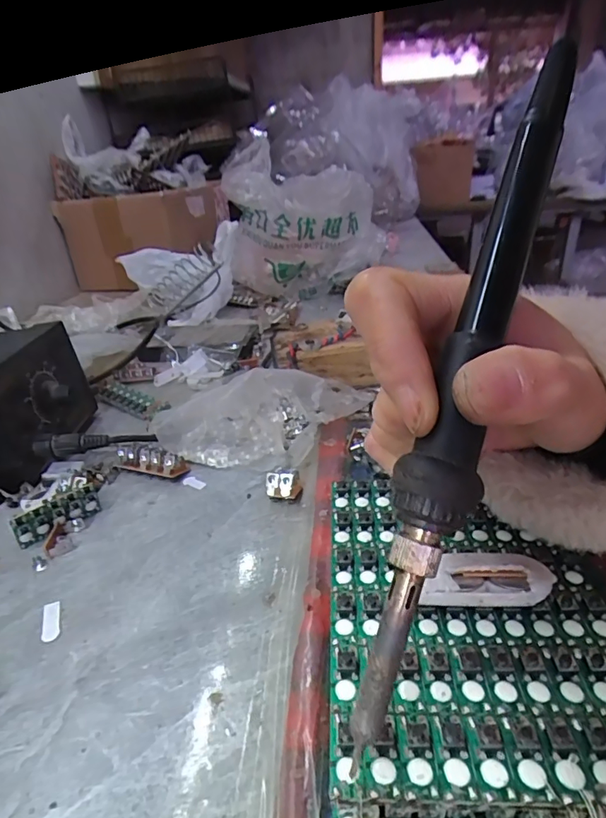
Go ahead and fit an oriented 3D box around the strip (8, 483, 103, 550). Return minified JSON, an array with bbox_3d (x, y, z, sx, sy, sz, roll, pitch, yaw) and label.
[{"bbox_3d":[-0.143,0.062,0.288,0.046,0.023,0.008,-24,34,-32],"label":"strip"}]

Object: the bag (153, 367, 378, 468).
[{"bbox_3d":[-0.032,0.001,0.355,0.153,0.051,0.072,1,29,8],"label":"bag"}]

